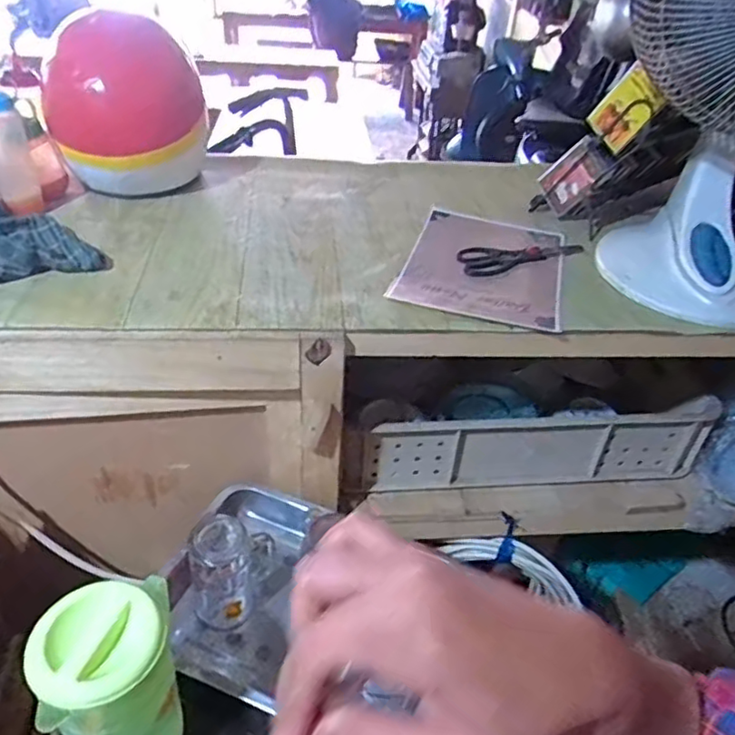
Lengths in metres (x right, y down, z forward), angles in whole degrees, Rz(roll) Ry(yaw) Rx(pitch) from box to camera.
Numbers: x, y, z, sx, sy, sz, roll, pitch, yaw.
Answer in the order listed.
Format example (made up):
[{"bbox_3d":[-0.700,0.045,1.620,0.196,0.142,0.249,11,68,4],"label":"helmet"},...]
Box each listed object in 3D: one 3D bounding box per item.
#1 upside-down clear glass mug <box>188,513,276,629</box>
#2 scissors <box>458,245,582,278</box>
[{"bbox_3d":[-0.159,0.237,0.750,0.089,0.138,0.081,-3,40,-11],"label":"upside-down clear glass mug"},{"bbox_3d":[0.227,-0.167,0.919,0.214,0.008,0.061,-14,43,-22],"label":"scissors"}]

